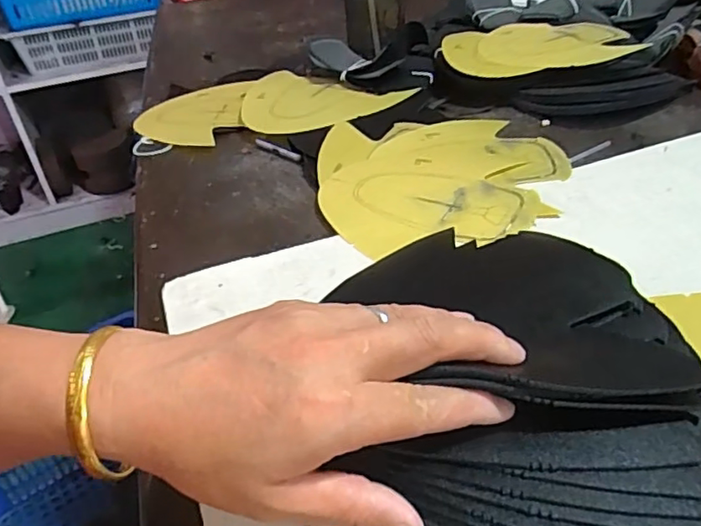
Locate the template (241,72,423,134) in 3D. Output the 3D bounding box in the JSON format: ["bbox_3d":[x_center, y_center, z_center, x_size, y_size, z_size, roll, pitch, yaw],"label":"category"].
[{"bbox_3d":[-0.052,-0.181,0.682,0.193,0.017,0.134,19,43,29],"label":"template"}]

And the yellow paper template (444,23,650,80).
[{"bbox_3d":[0.220,-0.260,0.715,0.215,0.023,0.145,2,37,10],"label":"yellow paper template"}]

